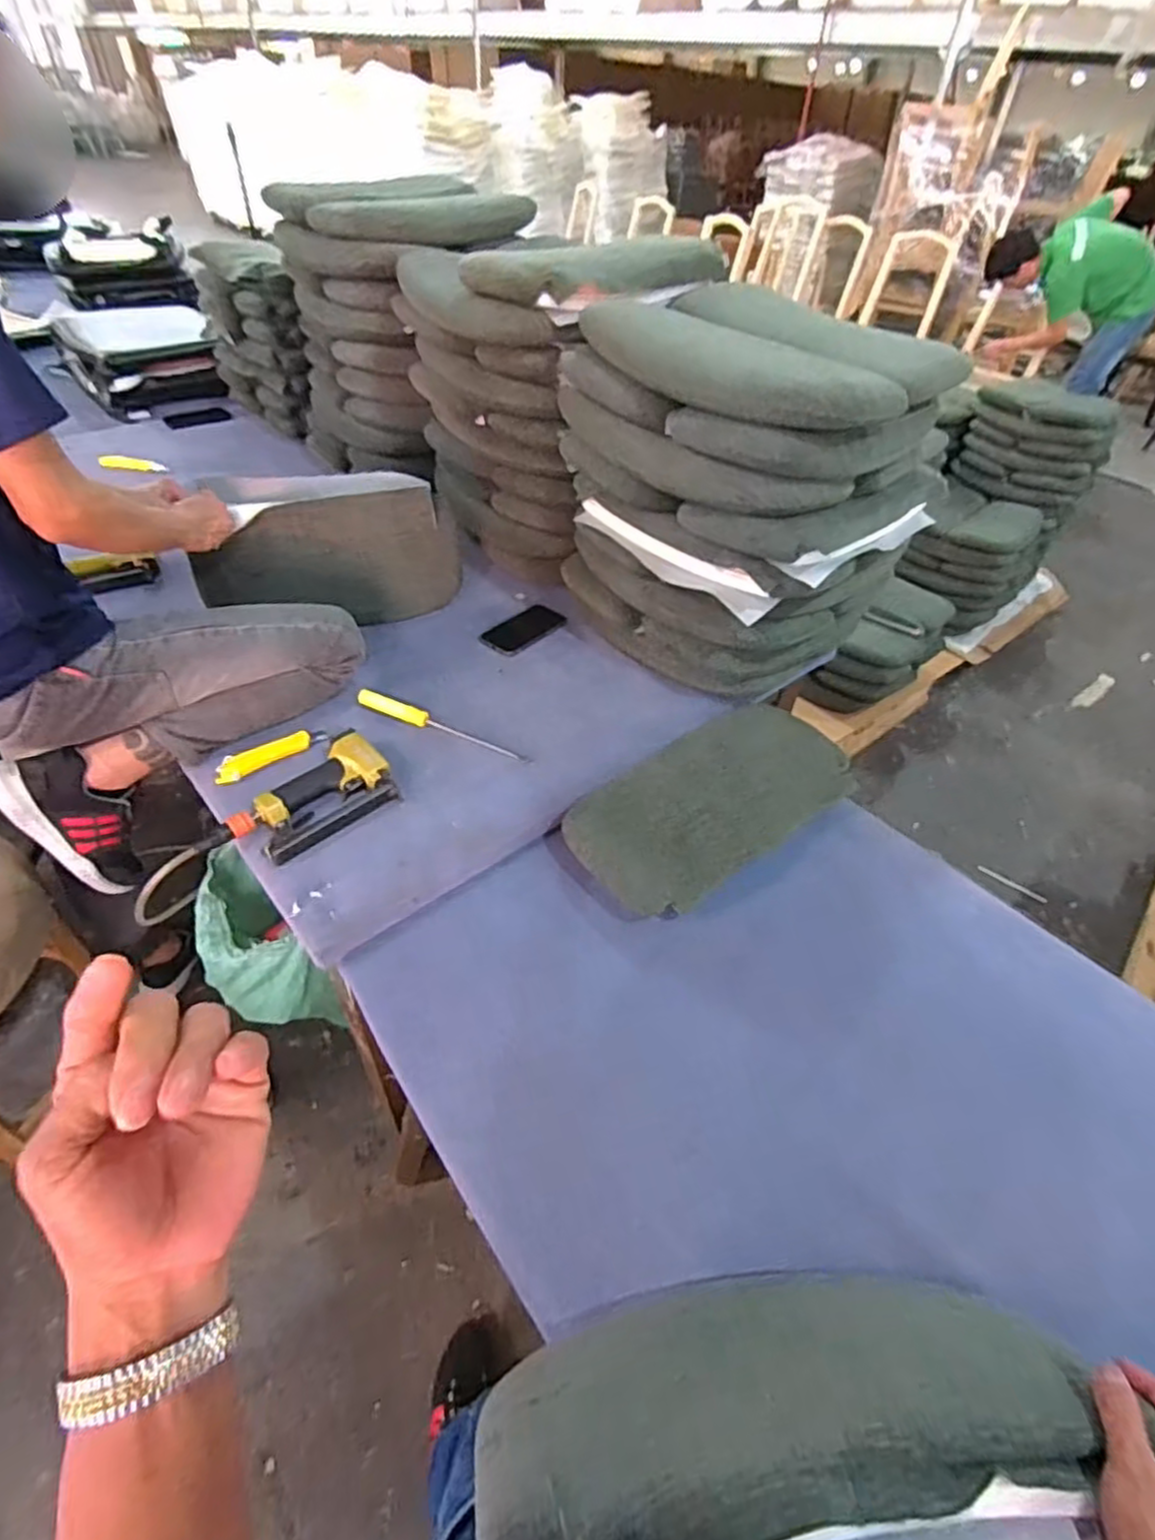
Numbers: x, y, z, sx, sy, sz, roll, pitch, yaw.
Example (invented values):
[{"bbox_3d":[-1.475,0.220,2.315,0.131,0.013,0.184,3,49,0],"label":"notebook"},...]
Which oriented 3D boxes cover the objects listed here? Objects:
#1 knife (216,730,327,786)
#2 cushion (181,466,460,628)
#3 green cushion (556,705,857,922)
[{"bbox_3d":[-0.436,-0.028,0.977,0.155,0.018,0.034,-31,54,-31],"label":"knife"},{"bbox_3d":[-0.435,-0.382,1.199,0.442,0.231,0.103,-8,45,-13],"label":"cushion"},{"bbox_3d":[0.197,0.035,0.975,0.450,0.054,0.221,-27,52,-29],"label":"green cushion"}]

